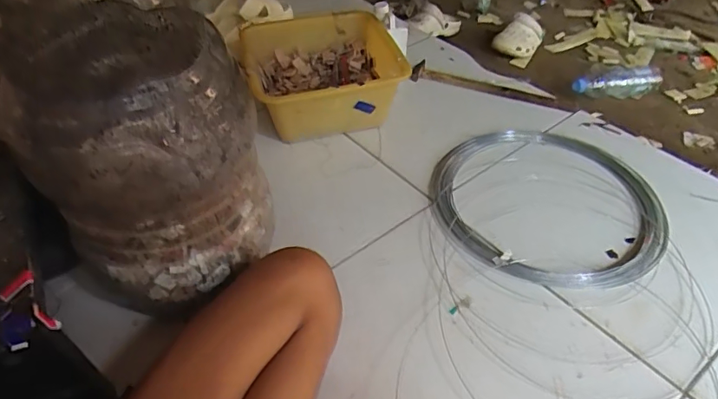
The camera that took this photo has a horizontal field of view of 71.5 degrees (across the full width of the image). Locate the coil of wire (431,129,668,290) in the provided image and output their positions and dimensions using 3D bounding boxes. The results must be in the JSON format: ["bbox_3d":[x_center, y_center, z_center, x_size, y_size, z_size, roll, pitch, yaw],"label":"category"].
[{"bbox_3d":[0.292,-0.007,0.769,0.354,0.012,0.329,-1,46,1],"label":"coil of wire"}]

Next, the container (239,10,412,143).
[{"bbox_3d":[-0.065,-0.230,0.921,0.273,0.112,0.280,-9,47,-7],"label":"container"}]

